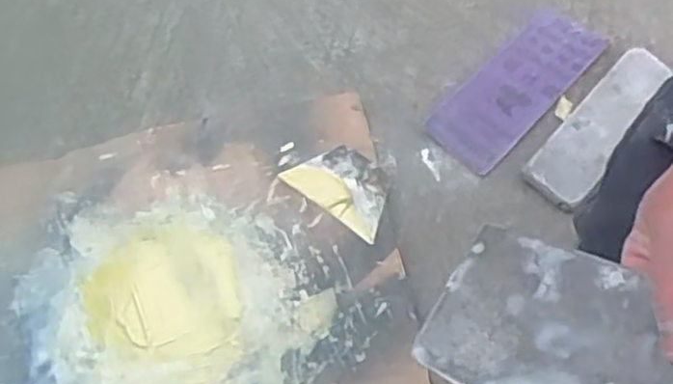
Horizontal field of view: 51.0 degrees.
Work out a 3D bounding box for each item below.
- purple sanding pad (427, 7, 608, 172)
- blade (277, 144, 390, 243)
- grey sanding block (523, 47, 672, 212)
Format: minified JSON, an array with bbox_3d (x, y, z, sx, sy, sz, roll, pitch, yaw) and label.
[{"bbox_3d":[0.237,-0.142,0.927,0.106,0.014,0.262,41,72,18],"label":"purple sanding pad"},{"bbox_3d":[0.010,-0.009,0.854,0.131,0.008,0.081,36,71,17],"label":"blade"},{"bbox_3d":[0.330,-0.083,0.880,0.080,0.035,0.243,39,72,18],"label":"grey sanding block"}]

